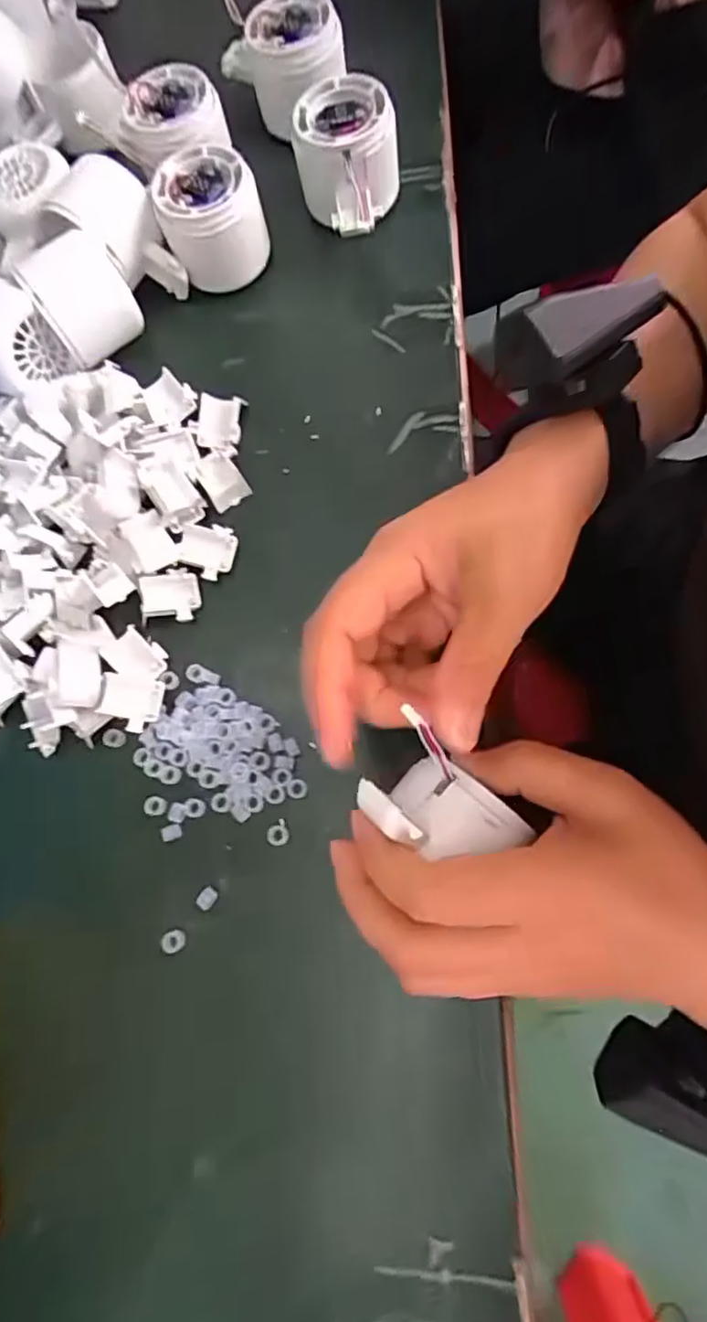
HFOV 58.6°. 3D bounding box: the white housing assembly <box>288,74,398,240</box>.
[{"bbox_3d":[-0.003,-0.286,0.370,0.059,0.050,0.085,1,74,6],"label":"white housing assembly"}]

